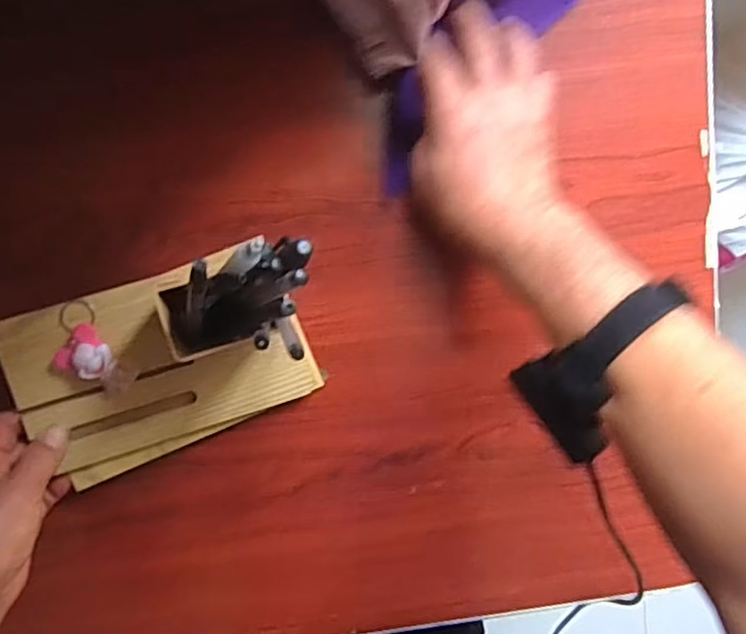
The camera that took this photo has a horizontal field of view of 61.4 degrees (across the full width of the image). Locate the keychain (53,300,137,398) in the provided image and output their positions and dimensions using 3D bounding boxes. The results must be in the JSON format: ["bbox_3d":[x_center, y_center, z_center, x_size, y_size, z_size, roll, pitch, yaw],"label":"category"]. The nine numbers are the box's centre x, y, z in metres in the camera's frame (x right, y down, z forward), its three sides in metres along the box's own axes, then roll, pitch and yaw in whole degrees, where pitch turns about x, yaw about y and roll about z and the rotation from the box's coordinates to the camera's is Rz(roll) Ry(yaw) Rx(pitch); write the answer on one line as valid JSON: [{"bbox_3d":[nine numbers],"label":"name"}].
[{"bbox_3d":[-0.203,0.026,0.444,0.039,0.023,0.070,-37,100,0],"label":"keychain"}]

